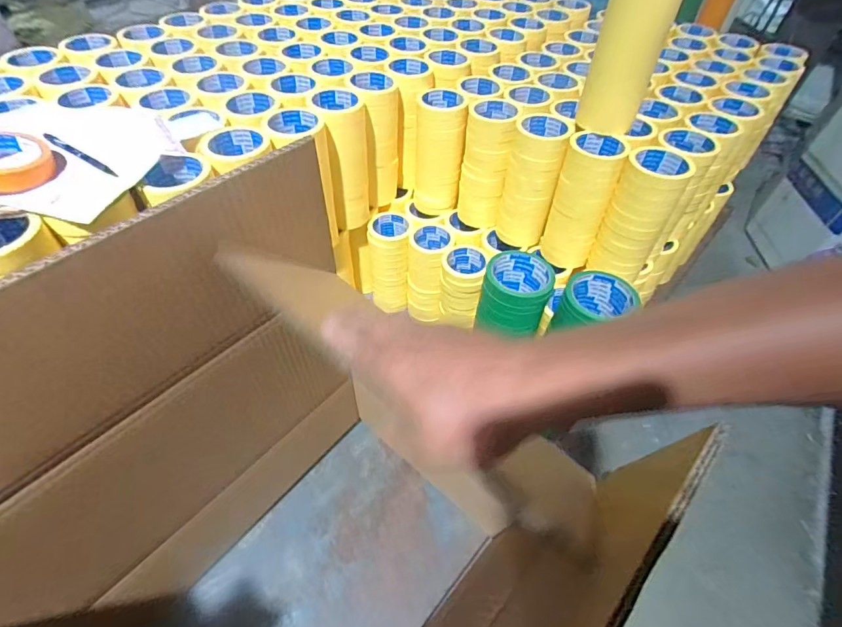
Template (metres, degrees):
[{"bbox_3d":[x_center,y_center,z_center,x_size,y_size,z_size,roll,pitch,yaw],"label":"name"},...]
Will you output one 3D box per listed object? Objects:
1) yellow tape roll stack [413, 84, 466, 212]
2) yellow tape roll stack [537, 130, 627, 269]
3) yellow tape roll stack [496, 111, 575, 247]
[{"bbox_3d":[0.036,-0.326,0.891,0.094,0.230,0.100,-2,51,-4],"label":"yellow tape roll stack"},{"bbox_3d":[0.291,-0.204,0.783,0.095,0.235,0.090,14,52,9],"label":"yellow tape roll stack"},{"bbox_3d":[0.209,-0.248,0.816,0.094,0.223,0.098,13,52,8],"label":"yellow tape roll stack"}]

